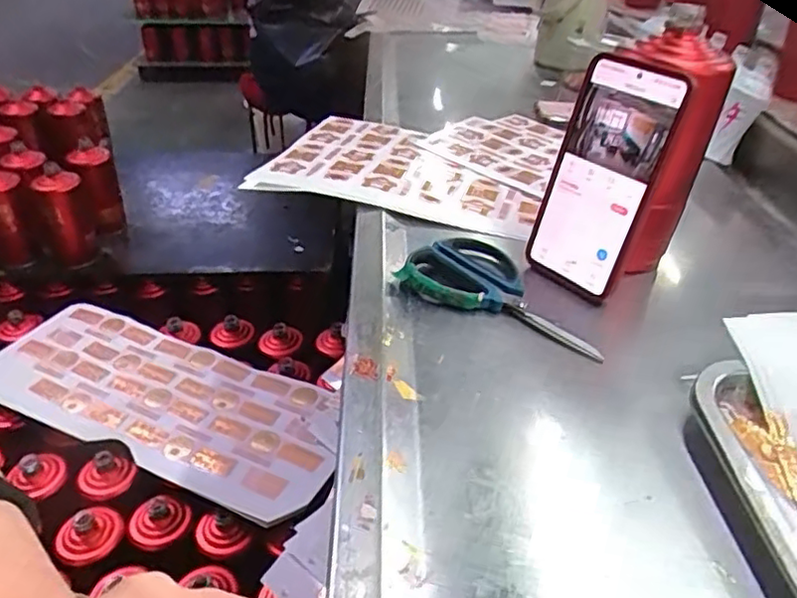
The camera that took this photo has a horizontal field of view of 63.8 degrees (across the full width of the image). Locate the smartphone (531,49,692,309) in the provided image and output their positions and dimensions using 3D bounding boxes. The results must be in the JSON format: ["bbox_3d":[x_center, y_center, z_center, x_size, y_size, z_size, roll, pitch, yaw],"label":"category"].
[{"bbox_3d":[0.148,-0.089,0.479,0.016,0.166,0.084,-4,30,-42],"label":"smartphone"}]

